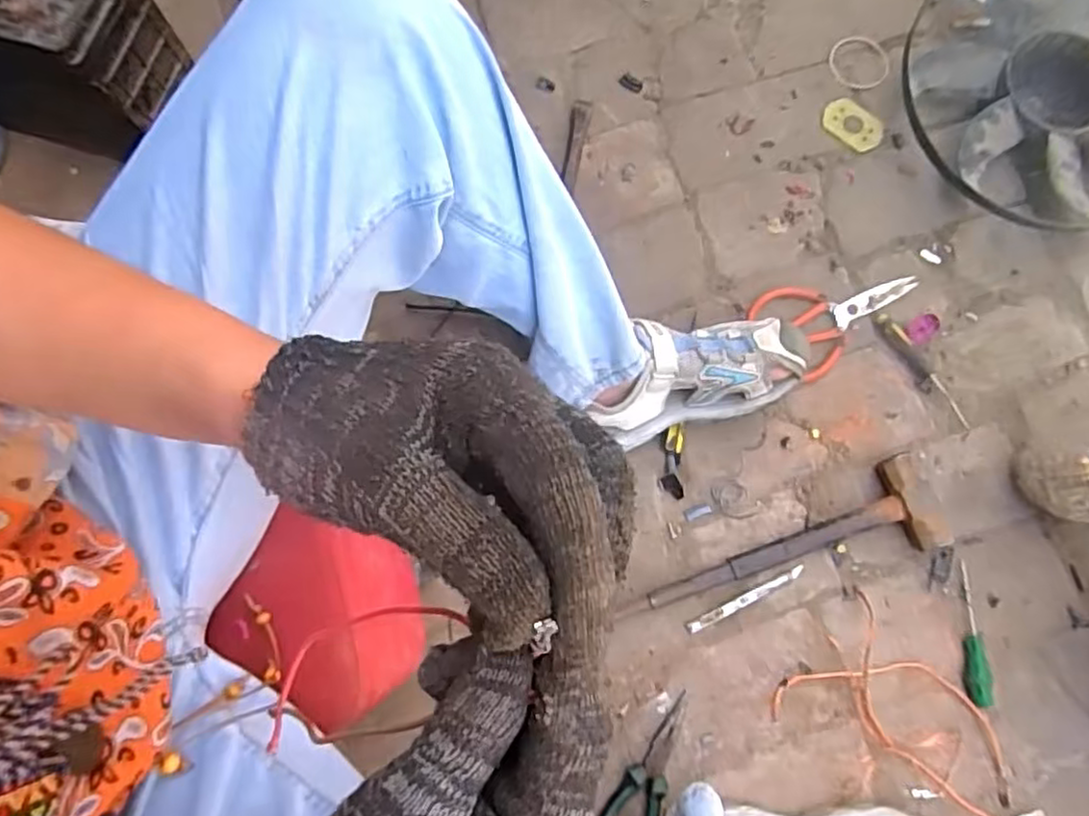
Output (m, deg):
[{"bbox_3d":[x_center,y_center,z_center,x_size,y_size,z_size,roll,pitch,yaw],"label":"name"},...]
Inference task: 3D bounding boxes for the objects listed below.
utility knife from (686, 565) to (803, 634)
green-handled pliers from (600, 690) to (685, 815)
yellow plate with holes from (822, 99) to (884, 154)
[{"bbox_3d":[0.213,0.202,0.722,0.137,0.006,0.013,-27,80,-4],"label":"utility knife"},{"bbox_3d":[0.104,0.383,0.688,0.054,0.018,0.182,27,81,5],"label":"green-handled pliers"},{"bbox_3d":[0.367,-0.336,0.811,0.073,0.004,0.056,36,82,7],"label":"yellow plate with holes"}]

